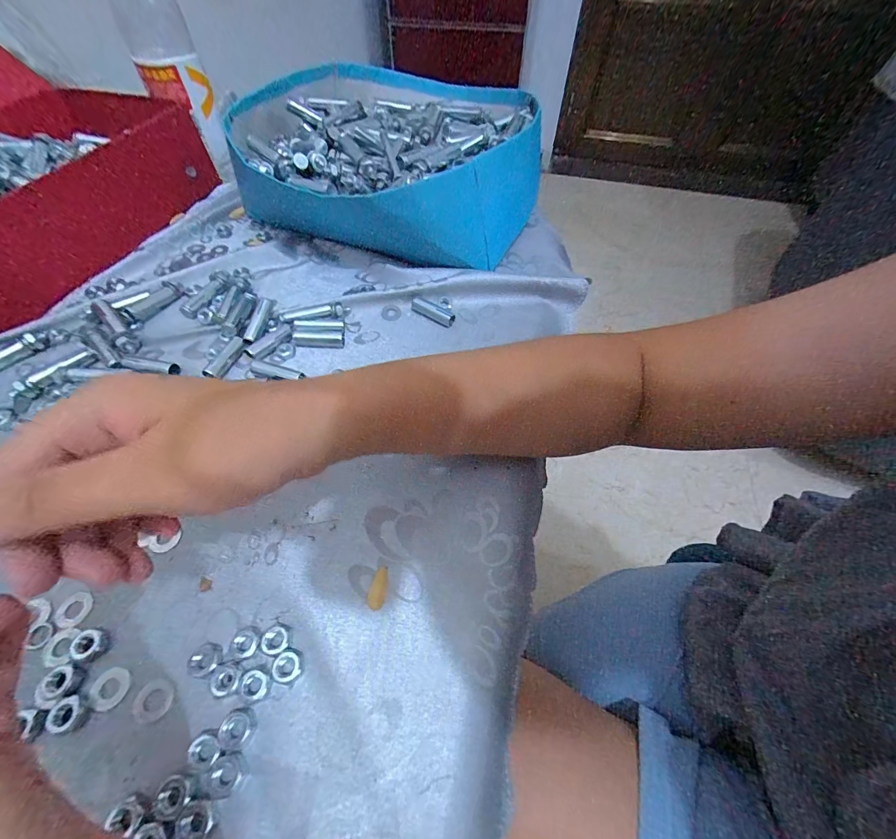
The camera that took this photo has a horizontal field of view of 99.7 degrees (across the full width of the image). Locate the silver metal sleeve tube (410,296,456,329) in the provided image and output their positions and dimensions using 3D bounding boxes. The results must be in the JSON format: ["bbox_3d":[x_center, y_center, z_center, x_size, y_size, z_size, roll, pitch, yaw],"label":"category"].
[{"bbox_3d":[-0.013,-0.092,0.325,0.041,0.009,0.012,28,59,18],"label":"silver metal sleeve tube"}]

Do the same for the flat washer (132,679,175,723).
[{"bbox_3d":[-0.135,0.128,0.172,0.016,0.004,0.016,0,55,-1],"label":"flat washer"}]

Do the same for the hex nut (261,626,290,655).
[{"bbox_3d":[-0.085,0.108,0.185,0.014,0.004,0.012,9,55,5],"label":"hex nut"}]

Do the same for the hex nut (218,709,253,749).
[{"bbox_3d":[-0.094,0.136,0.166,0.013,0.004,0.013,32,60,20],"label":"hex nut"}]

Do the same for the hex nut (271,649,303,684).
[{"bbox_3d":[-0.077,0.117,0.180,0.014,0.004,0.013,-16,57,-12],"label":"hex nut"}]

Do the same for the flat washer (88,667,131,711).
[{"bbox_3d":[-0.157,0.124,0.174,0.016,0.004,0.016,0,55,-1],"label":"flat washer"}]

